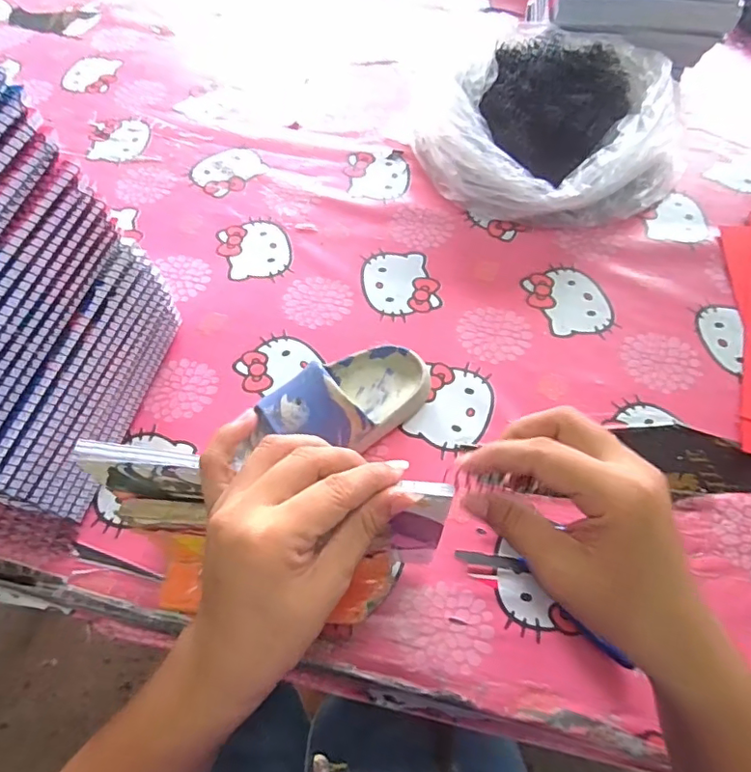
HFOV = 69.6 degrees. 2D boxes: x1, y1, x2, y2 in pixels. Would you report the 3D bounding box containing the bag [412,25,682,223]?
[{"bbox_3d":[0.187,-0.277,0.579,0.269,0.094,0.230,-7,60,-2],"label":"bag"}]

